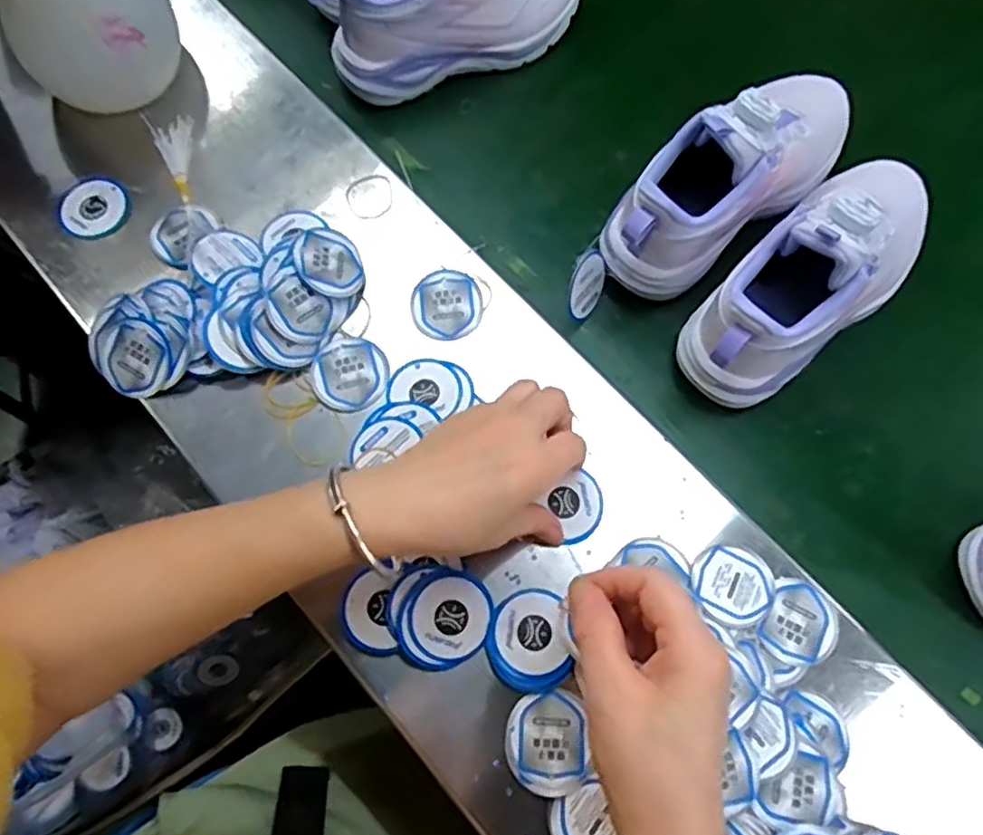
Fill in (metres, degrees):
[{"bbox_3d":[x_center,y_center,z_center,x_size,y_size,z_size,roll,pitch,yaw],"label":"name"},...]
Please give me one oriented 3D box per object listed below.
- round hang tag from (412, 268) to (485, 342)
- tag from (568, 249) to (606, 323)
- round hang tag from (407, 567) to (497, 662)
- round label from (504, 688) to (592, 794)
[{"bbox_3d":[-0.030,-0.077,0.474,0.048,0.004,0.049,0,76,-1],"label":"round hang tag"},{"bbox_3d":[0.068,-0.092,0.488,0.005,0.044,0.047,26,97,34],"label":"tag"},{"bbox_3d":[-0.023,0.114,0.400,0.045,0.006,0.049,0,72,0],"label":"round hang tag"},{"bbox_3d":[0.030,0.179,0.383,0.043,0.007,0.049,-5,72,-1],"label":"round label"}]

